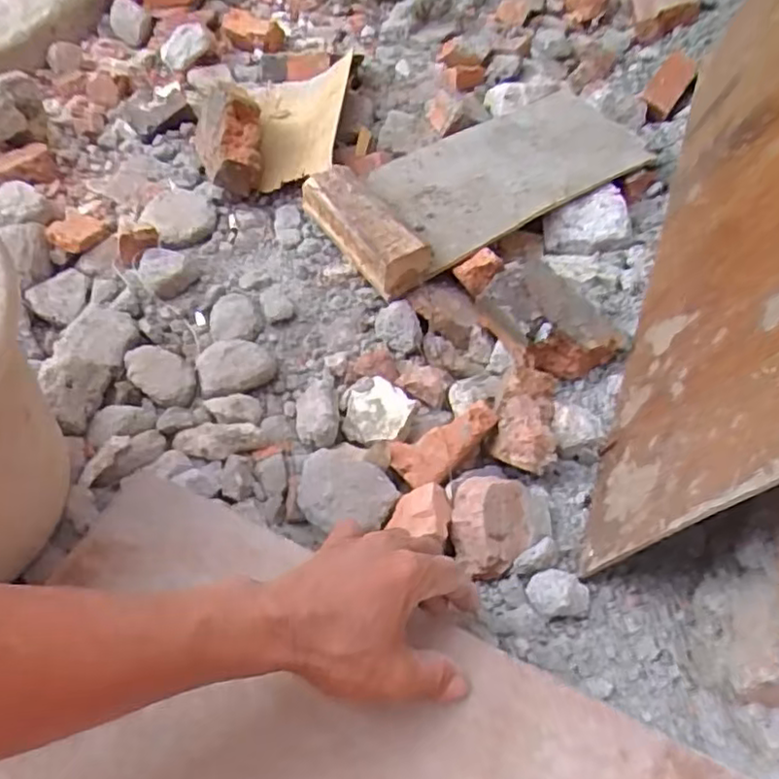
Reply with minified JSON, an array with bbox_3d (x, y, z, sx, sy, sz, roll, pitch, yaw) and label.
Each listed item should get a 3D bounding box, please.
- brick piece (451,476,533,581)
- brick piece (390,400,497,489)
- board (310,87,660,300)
[{"bbox_3d":[0.076,0.104,0.499,0.048,0.038,0.072,17,66,-28],"label":"brick piece"},{"bbox_3d":[0.046,0.042,0.545,0.092,0.032,0.039,-32,57,-5],"label":"brick piece"},{"bbox_3d":[0.109,-0.235,0.751,0.386,0.068,0.164,-30,57,-22],"label":"board"}]

